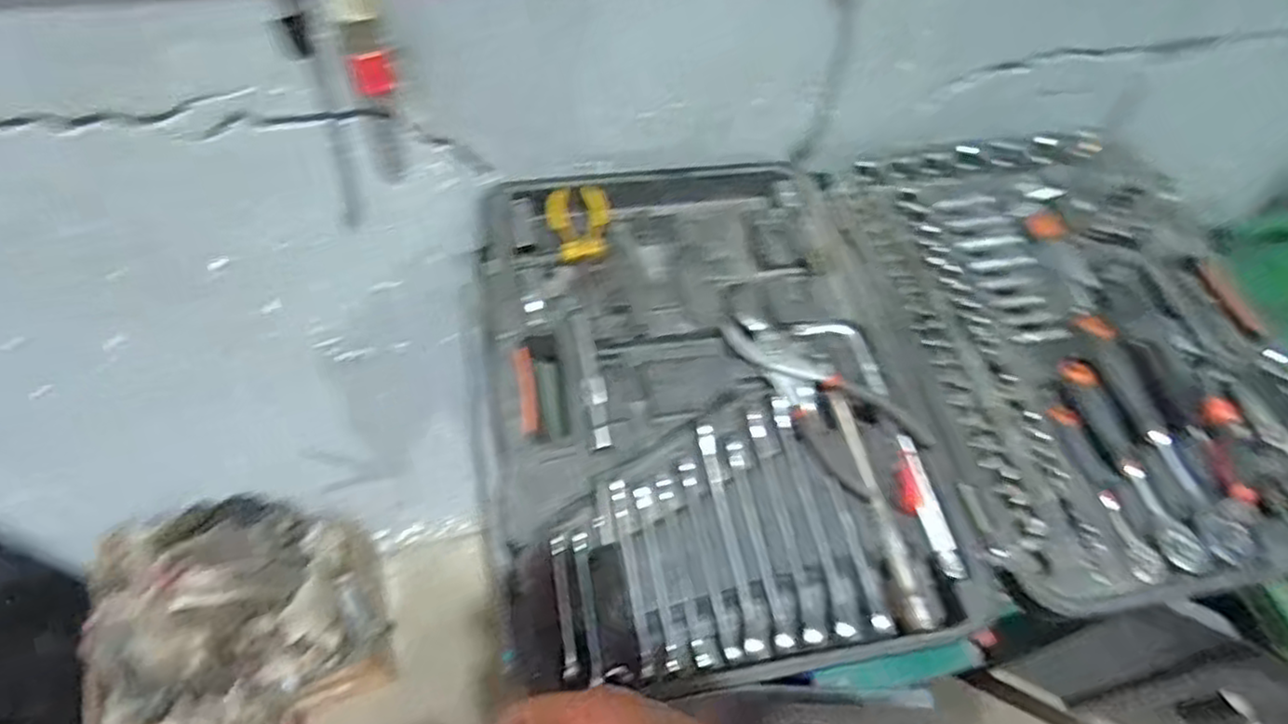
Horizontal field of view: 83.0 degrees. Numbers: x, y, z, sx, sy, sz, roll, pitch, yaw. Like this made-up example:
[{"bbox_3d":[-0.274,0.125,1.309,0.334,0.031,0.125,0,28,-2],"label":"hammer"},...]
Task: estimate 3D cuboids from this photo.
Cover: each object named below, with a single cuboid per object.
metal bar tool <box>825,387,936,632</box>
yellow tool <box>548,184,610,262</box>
[{"bbox_3d":[0.187,0.111,0.586,0.020,0.018,0.203,-7,57,-7],"label":"metal bar tool"},{"bbox_3d":[-0.065,-0.142,0.725,0.060,0.028,0.093,-2,56,-3],"label":"yellow tool"}]

